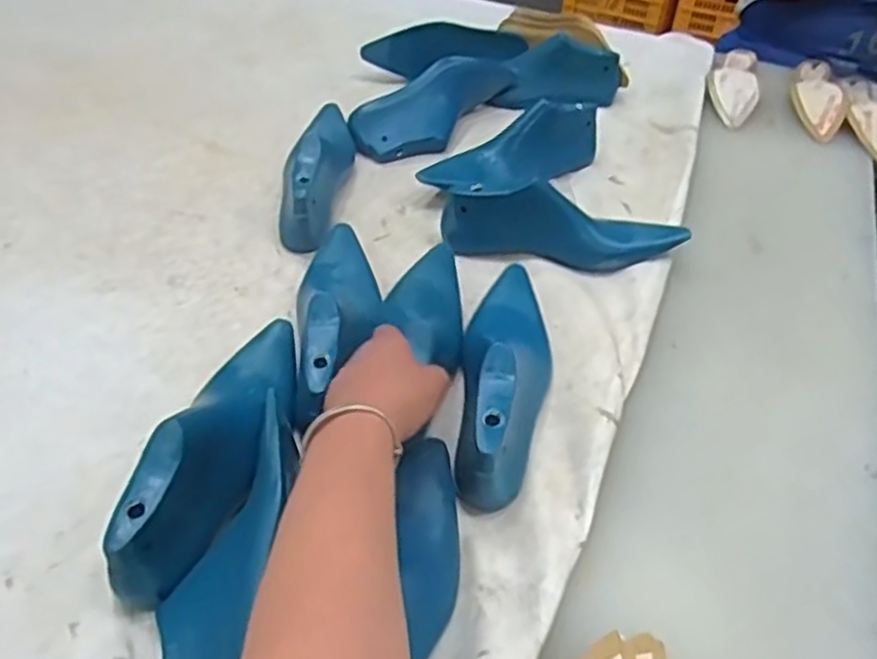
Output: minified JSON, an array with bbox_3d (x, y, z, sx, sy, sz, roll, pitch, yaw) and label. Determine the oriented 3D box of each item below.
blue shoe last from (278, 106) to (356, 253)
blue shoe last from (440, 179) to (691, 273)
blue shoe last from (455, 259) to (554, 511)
[{"bbox_3d":[-0.134,-0.194,0.855,0.056,0.090,0.273,4,44,0],"label":"blue shoe last"},{"bbox_3d":[0.136,-0.102,0.786,0.256,0.081,0.066,-1,44,-5],"label":"blue shoe last"},{"bbox_3d":[0.057,0.022,0.616,0.079,0.079,0.266,13,45,10],"label":"blue shoe last"}]

